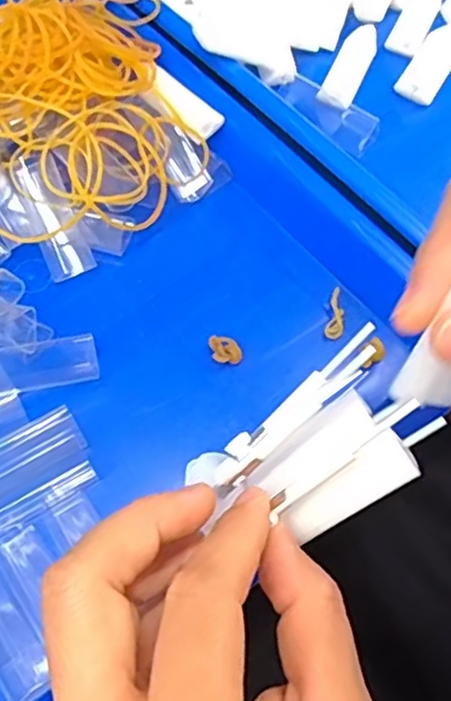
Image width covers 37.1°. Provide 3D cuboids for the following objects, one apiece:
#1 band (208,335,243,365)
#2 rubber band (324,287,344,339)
[{"bbox_3d":[0.000,0.000,0.287,0.014,0.004,0.012,5,65,1],"label":"band"},{"bbox_3d":[0.049,-0.017,0.297,0.008,0.004,0.023,10,68,2],"label":"rubber band"}]

